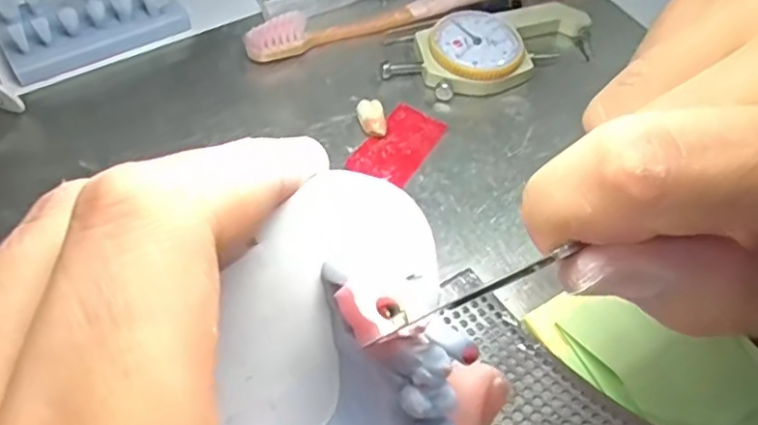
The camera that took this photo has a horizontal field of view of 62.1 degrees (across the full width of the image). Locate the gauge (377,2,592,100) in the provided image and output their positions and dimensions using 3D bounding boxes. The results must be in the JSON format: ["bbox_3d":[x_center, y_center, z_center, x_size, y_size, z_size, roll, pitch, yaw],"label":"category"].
[{"bbox_3d":[0.048,-0.069,0.260,0.091,0.010,0.040,-28,63,-22],"label":"gauge"}]

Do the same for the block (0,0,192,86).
[{"bbox_3d":[-0.116,-0.080,0.252,0.067,0.019,0.034,-25,62,-20],"label":"block"}]

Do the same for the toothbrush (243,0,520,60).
[{"bbox_3d":[0.032,-0.093,0.273,0.180,0.012,0.012,-18,59,-16],"label":"toothbrush"}]

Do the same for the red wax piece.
[{"bbox_3d":[0.008,-0.026,0.232,0.022,0.004,0.037,31,59,15],"label":"red wax piece"}]

